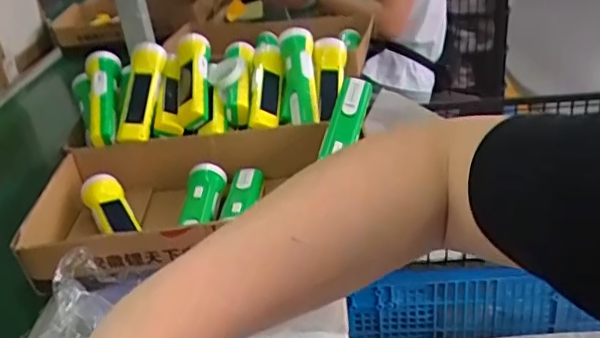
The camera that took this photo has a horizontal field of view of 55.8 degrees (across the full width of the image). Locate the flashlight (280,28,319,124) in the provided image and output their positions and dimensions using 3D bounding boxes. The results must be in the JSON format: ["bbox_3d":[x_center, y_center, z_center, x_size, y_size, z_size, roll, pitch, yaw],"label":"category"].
[{"bbox_3d":[-0.004,-0.135,0.817,0.052,0.039,0.152,-6,73,4],"label":"flashlight"}]

